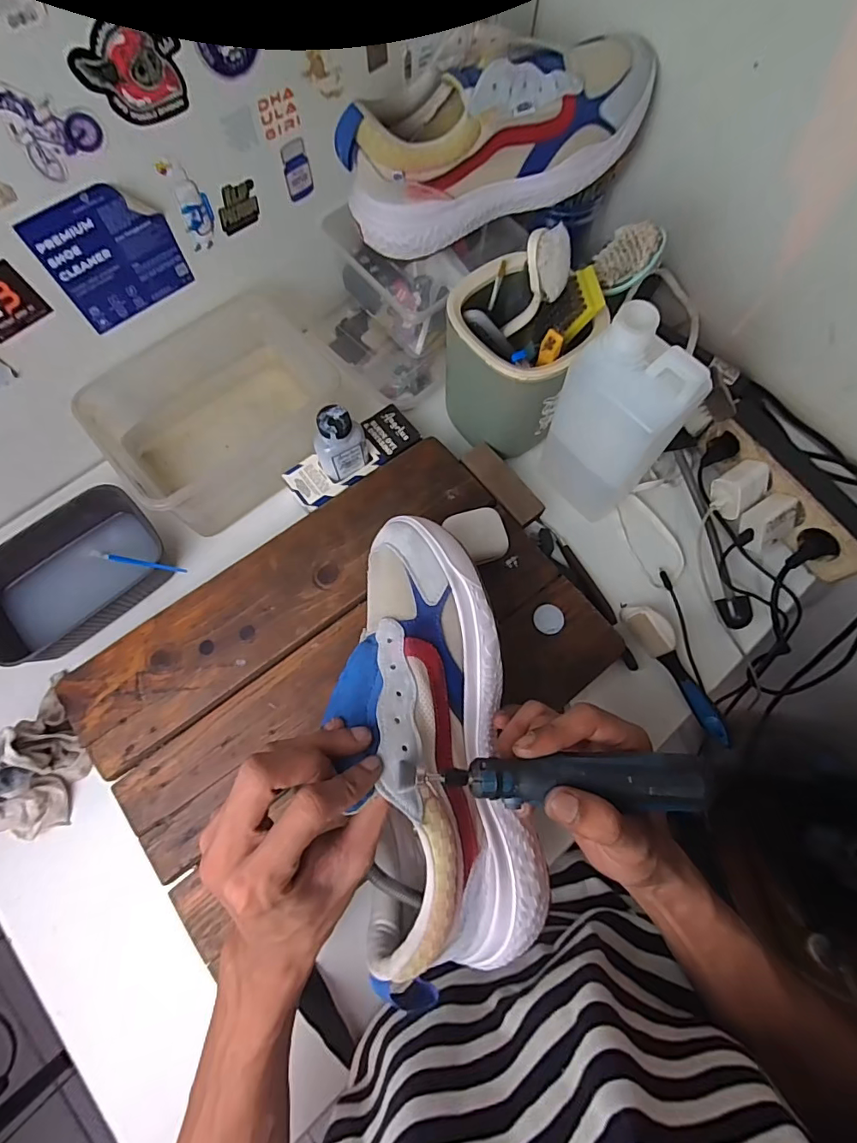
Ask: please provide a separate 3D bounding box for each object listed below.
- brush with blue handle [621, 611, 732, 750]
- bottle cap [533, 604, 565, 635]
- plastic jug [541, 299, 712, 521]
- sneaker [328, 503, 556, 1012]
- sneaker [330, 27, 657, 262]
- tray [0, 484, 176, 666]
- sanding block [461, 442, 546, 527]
[{"bbox_3d":[0.233,0.092,0.454,0.025,0.025,0.141,-29,75,-10],"label":"brush with blue handle"},{"bbox_3d":[0.108,0.043,0.440,0.027,0.004,0.027,0,72,-1],"label":"bottle cap"},{"bbox_3d":[0.160,-0.126,0.426,0.090,0.203,0.067,43,76,12],"label":"plastic jug"},{"bbox_3d":[0.003,0.100,0.317,0.109,0.086,0.281,-6,77,-3],"label":"sneaker"},{"bbox_3d":[0.066,-0.390,0.440,0.294,0.095,0.097,-19,73,-7],"label":"sneaker"},{"bbox_3d":[-0.335,0.005,0.469,0.161,0.063,0.107,-43,77,-13],"label":"tray"},{"bbox_3d":[0.073,-0.088,0.483,0.032,0.013,0.096,-36,76,-12],"label":"sanding block"}]

